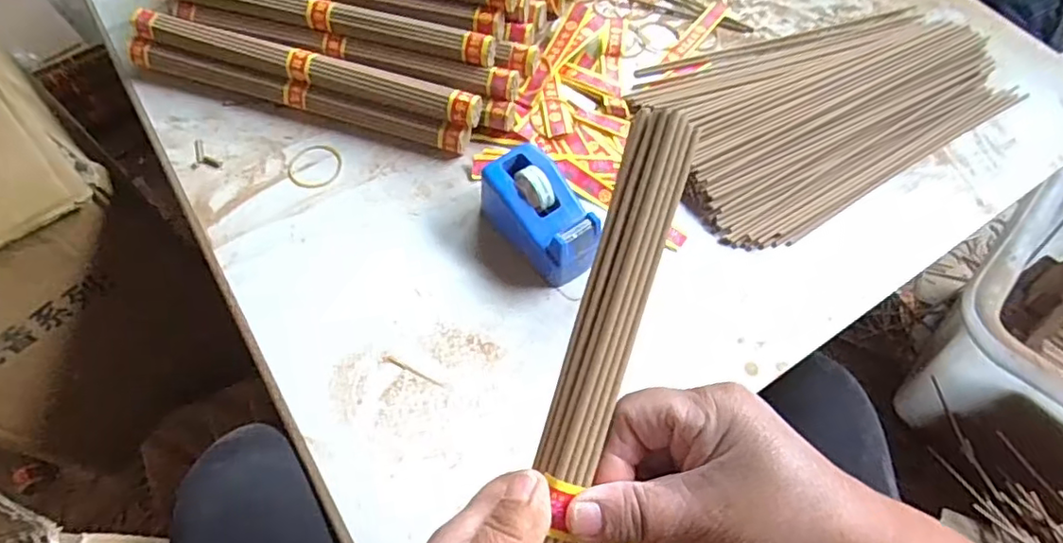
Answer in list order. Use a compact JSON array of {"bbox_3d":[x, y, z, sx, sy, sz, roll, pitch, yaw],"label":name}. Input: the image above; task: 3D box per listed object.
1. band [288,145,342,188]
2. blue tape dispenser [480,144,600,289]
[{"bbox_3d":[-0.185,-0.091,0.513,0.045,0.004,0.045,-12,62,-9],"label":"band"},{"bbox_3d":[0.000,-0.050,0.466,0.057,0.053,0.085,-27,65,-17],"label":"blue tape dispenser"}]

